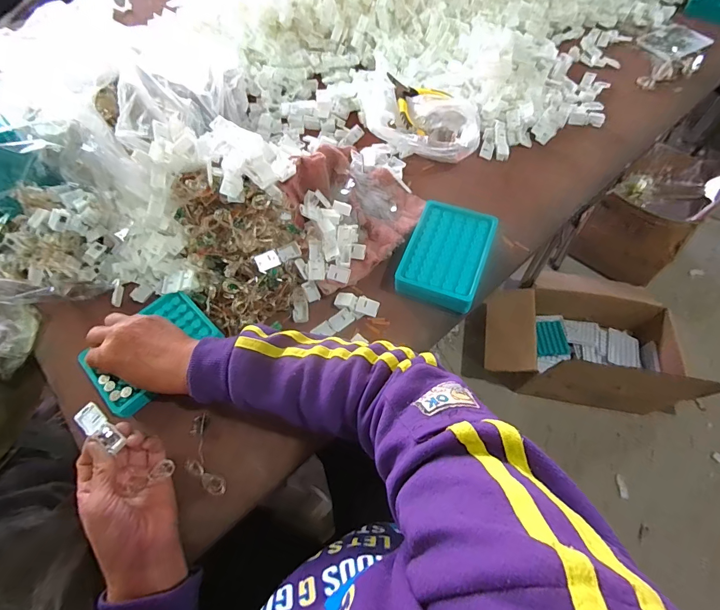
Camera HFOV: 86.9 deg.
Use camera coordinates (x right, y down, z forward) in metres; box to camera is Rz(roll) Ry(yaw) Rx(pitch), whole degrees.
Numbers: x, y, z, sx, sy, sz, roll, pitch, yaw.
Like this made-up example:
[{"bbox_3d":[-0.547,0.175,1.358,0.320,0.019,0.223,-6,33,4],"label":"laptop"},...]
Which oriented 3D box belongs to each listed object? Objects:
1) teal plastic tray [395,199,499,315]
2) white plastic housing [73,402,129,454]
[{"bbox_3d":[0.111,-0.065,0.491,0.098,0.039,0.139,20,62,12],"label":"teal plastic tray"},{"bbox_3d":[-0.237,0.111,0.346,0.056,0.009,0.019,28,68,19],"label":"white plastic housing"}]

